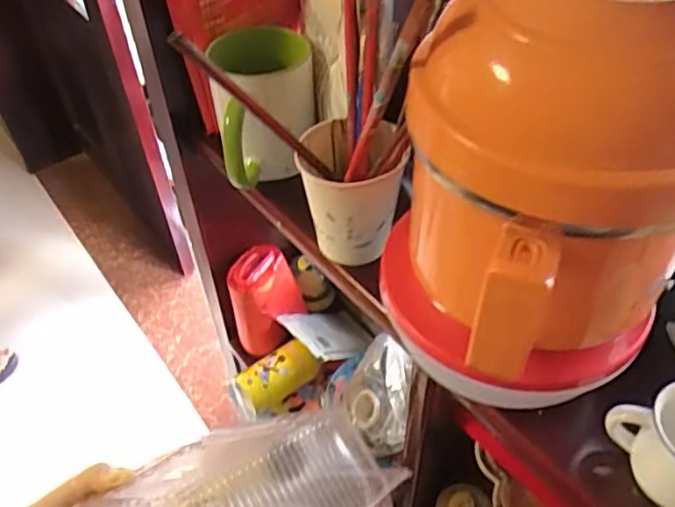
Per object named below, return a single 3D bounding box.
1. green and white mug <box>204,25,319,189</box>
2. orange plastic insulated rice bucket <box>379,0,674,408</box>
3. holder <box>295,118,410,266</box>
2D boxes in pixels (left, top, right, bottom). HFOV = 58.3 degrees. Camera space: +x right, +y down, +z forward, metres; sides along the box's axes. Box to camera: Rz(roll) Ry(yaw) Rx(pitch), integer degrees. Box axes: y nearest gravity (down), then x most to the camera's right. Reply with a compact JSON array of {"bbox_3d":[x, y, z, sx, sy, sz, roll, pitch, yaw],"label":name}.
[{"bbox_3d":[-0.060,-0.122,0.504,0.083,0.097,0.113,-12,47,-8],"label":"green and white mug"},{"bbox_3d":[0.092,-0.021,0.275,0.123,0.191,0.114,-15,47,-11],"label":"orange plastic insulated rice bucket"},{"bbox_3d":[0.012,-0.039,0.427,0.072,0.089,0.065,9,48,11],"label":"holder"}]

